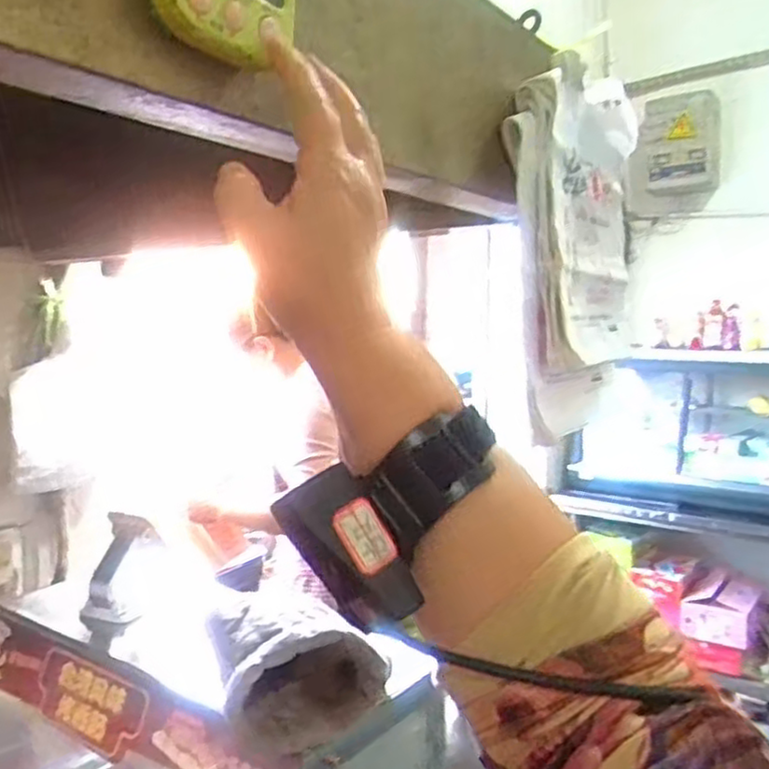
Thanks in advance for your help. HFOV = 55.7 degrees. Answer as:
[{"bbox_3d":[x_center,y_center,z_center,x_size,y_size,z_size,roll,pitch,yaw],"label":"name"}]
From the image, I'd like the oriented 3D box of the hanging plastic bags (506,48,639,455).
[{"bbox_3d":[0.179,-0.128,0.666,0.071,0.313,0.233,4,5,25],"label":"hanging plastic bags"}]

